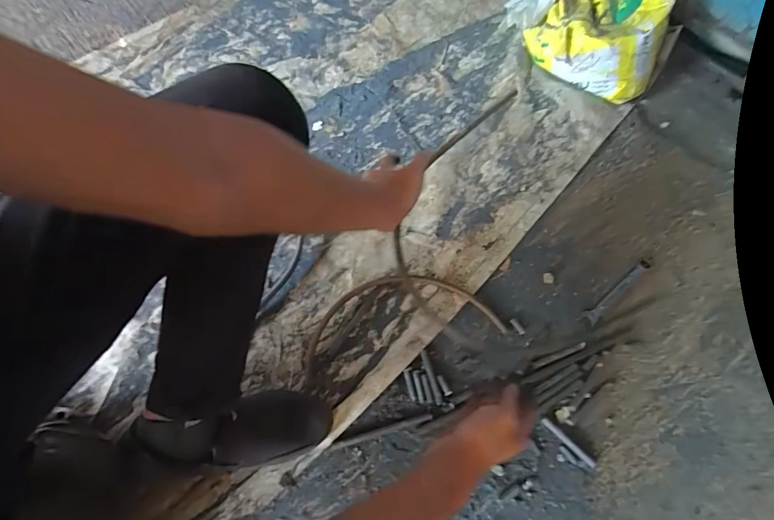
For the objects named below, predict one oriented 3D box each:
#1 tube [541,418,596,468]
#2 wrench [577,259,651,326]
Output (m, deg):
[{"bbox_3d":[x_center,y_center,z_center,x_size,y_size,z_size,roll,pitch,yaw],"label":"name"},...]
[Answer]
[{"bbox_3d":[0.275,0.276,0.645,0.010,0.004,0.092,-40,71,-22],"label":"tube"},{"bbox_3d":[0.413,0.053,0.767,0.194,0.004,0.026,-36,69,-20],"label":"wrench"}]

